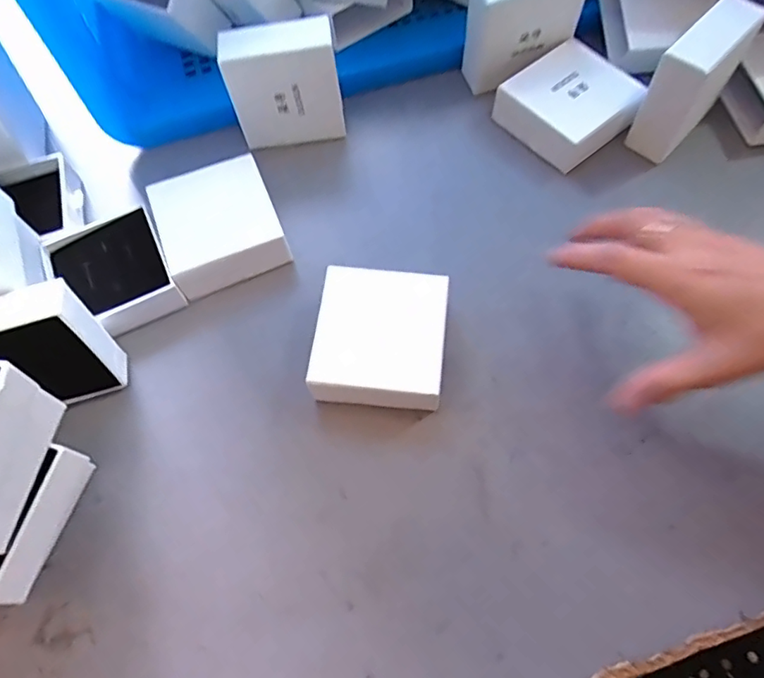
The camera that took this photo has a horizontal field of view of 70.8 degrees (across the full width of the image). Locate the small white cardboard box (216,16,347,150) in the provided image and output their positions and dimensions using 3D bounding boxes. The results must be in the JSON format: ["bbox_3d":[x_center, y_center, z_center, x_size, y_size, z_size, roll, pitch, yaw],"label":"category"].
[{"bbox_3d":[-0.082,-0.215,0.455,0.090,0.092,0.041,-11,67,-1],"label":"small white cardboard box"}]

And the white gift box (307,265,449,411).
[{"bbox_3d":[-0.001,0.000,0.387,0.088,0.034,0.094,5,66,4],"label":"white gift box"}]

